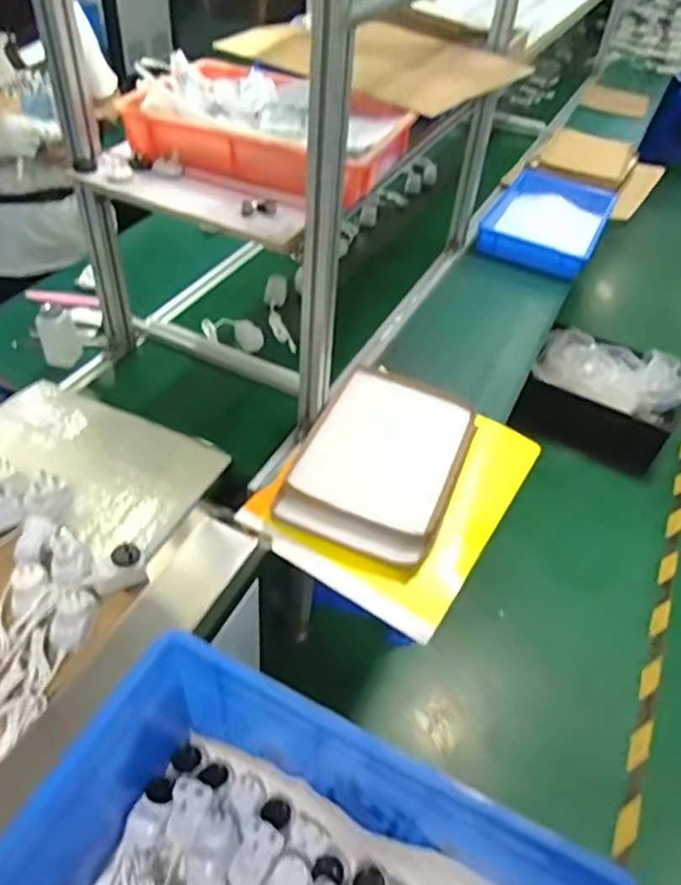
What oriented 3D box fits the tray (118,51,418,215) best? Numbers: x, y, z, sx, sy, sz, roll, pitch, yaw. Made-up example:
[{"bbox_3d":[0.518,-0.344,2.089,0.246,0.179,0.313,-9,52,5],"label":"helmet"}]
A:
[{"bbox_3d":[-0.118,-0.535,1.066,0.449,0.085,0.342,18,47,11],"label":"tray"}]

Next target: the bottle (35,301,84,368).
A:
[{"bbox_3d":[-0.542,-0.211,1.227,0.069,0.113,0.055,-17,50,-22],"label":"bottle"}]

